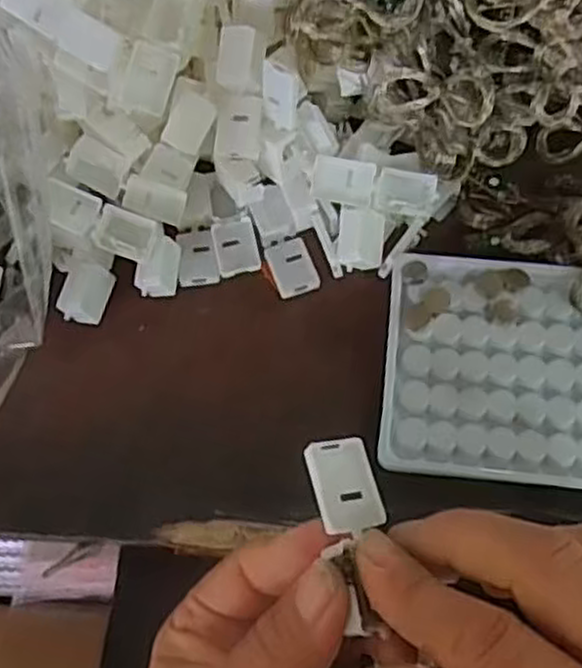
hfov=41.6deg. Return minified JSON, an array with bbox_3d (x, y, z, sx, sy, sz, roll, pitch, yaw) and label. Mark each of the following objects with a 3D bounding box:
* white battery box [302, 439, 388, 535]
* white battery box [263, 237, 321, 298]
[{"bbox_3d":[0.016,0.045,0.230,0.021,0.005,0.028,-3,66,-26],"label":"white battery box"},{"bbox_3d":[0.001,-0.031,0.357,0.020,0.004,0.026,-19,68,-6],"label":"white battery box"}]

